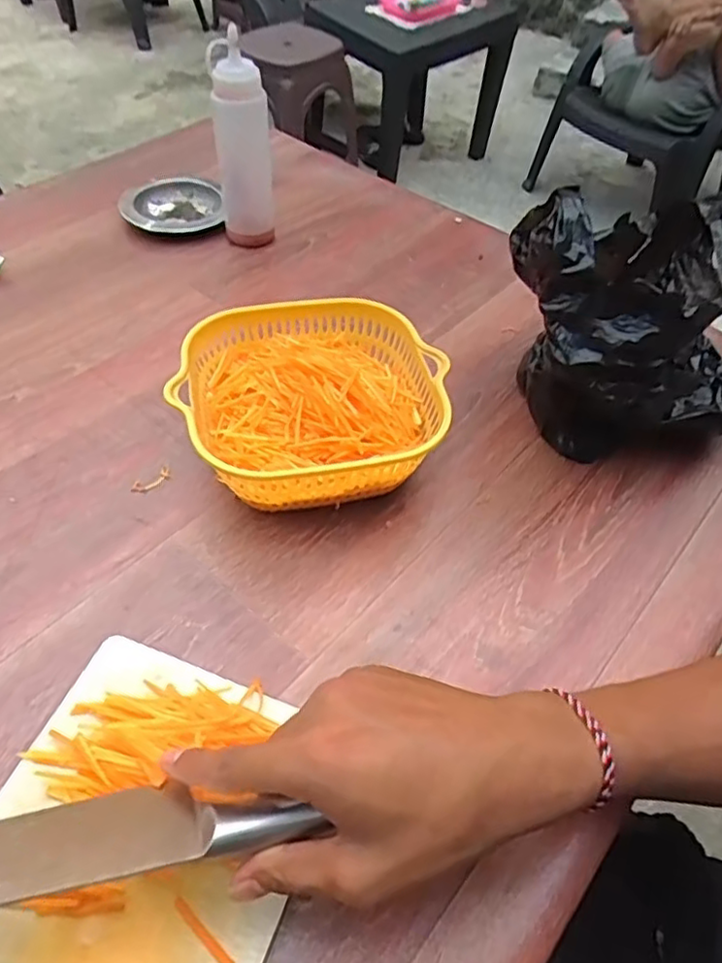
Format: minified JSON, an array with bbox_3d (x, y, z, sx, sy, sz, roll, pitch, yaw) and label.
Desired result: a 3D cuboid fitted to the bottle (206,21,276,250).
[{"bbox_3d":[-0.112,-0.316,0.617,0.049,0.175,0.050,-1,50,-4],"label":"bottle"}]

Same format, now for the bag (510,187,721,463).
[{"bbox_3d":[0.195,-0.112,0.459,0.189,0.177,0.145,-4,50,-7],"label":"bag"}]

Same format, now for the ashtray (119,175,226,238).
[{"bbox_3d":[-0.202,-0.298,0.700,0.105,0.018,0.115,-6,50,-9],"label":"ashtray"}]

